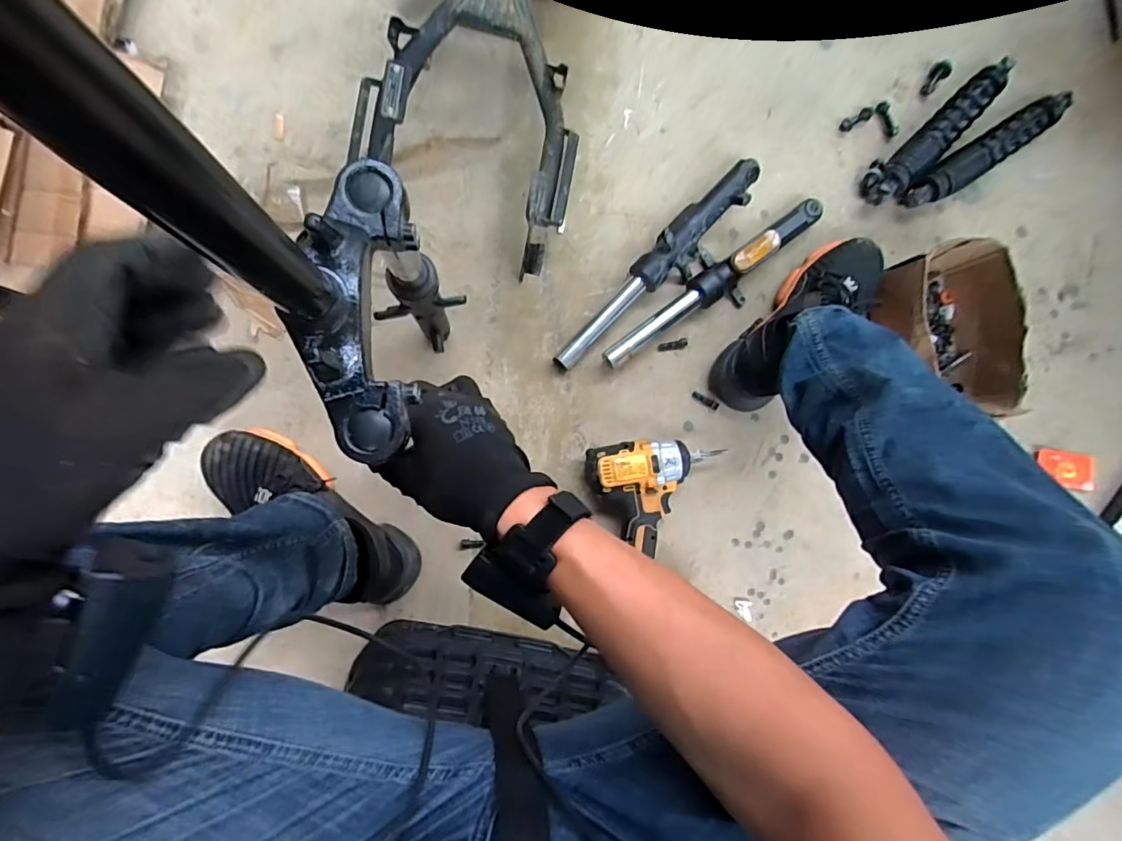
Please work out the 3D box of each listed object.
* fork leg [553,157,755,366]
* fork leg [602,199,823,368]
[{"bbox_3d":[0.131,-0.195,0.680,0.064,0.051,0.361,42,84,-3],"label":"fork leg"},{"bbox_3d":[0.204,-0.175,0.687,0.358,0.045,0.072,-39,92,-6],"label":"fork leg"}]

